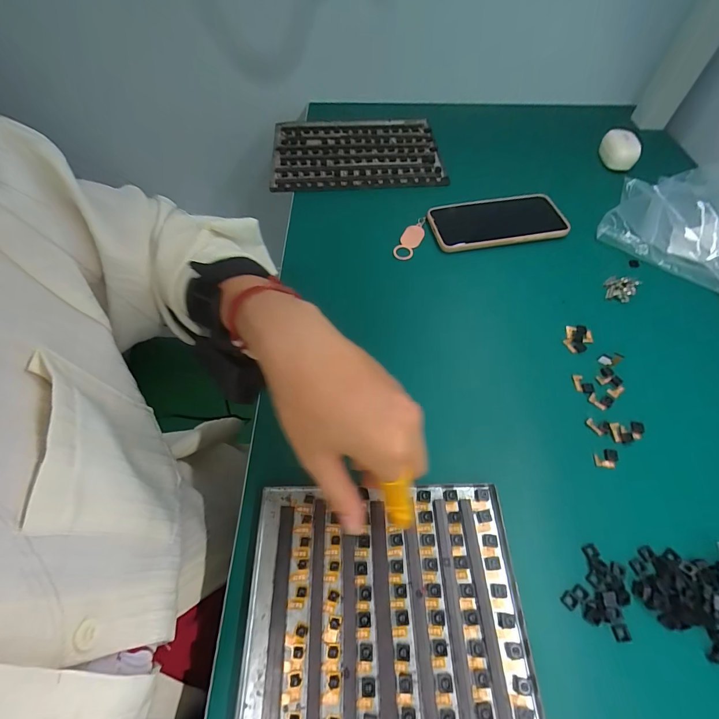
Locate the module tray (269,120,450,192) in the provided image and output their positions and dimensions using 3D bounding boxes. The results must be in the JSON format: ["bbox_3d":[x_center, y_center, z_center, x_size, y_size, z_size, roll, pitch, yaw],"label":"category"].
[{"bbox_3d":[-0.005,-0.305,0.517,0.240,0.020,0.169,-5,58,-3],"label":"module tray"}]

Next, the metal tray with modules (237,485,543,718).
[{"bbox_3d":[0.018,0.207,0.211,0.179,0.007,0.243,-2,58,1],"label":"metal tray with modules"}]

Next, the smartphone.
[{"bbox_3d":[0.169,-0.171,0.432,0.158,0.009,0.076,-8,58,-4],"label":"smartphone"}]

